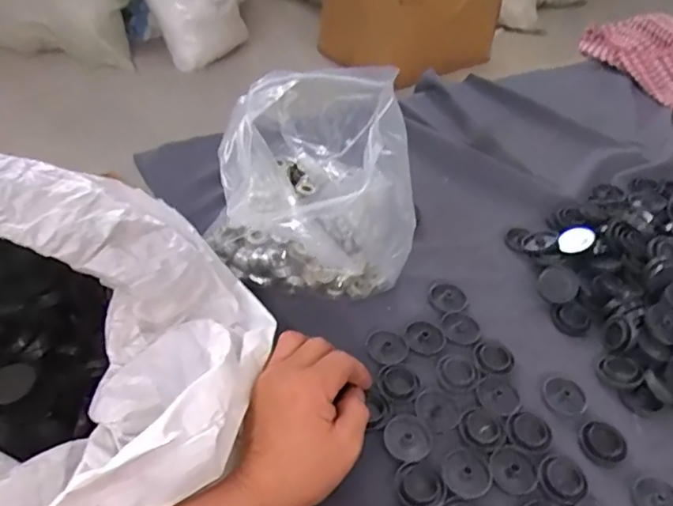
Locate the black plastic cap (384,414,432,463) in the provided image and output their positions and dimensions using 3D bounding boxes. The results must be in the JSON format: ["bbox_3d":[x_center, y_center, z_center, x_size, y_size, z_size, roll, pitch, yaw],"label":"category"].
[{"bbox_3d":[0.051,0.130,0.403,0.032,0.004,0.036,27,48,22],"label":"black plastic cap"}]

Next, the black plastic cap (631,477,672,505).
[{"bbox_3d":[0.219,0.169,0.389,0.035,0.004,0.031,-23,50,-27],"label":"black plastic cap"}]

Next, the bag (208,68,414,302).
[{"bbox_3d":[-0.025,-0.077,0.519,0.163,0.132,0.199,0,44,-6],"label":"bag"}]

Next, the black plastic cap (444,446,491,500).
[{"bbox_3d":[0.089,0.149,0.391,0.031,0.004,0.036,25,47,19],"label":"black plastic cap"}]

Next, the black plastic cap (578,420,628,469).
[{"bbox_3d":[0.194,0.138,0.417,0.036,0.004,0.031,-24,51,-27],"label":"black plastic cap"}]

